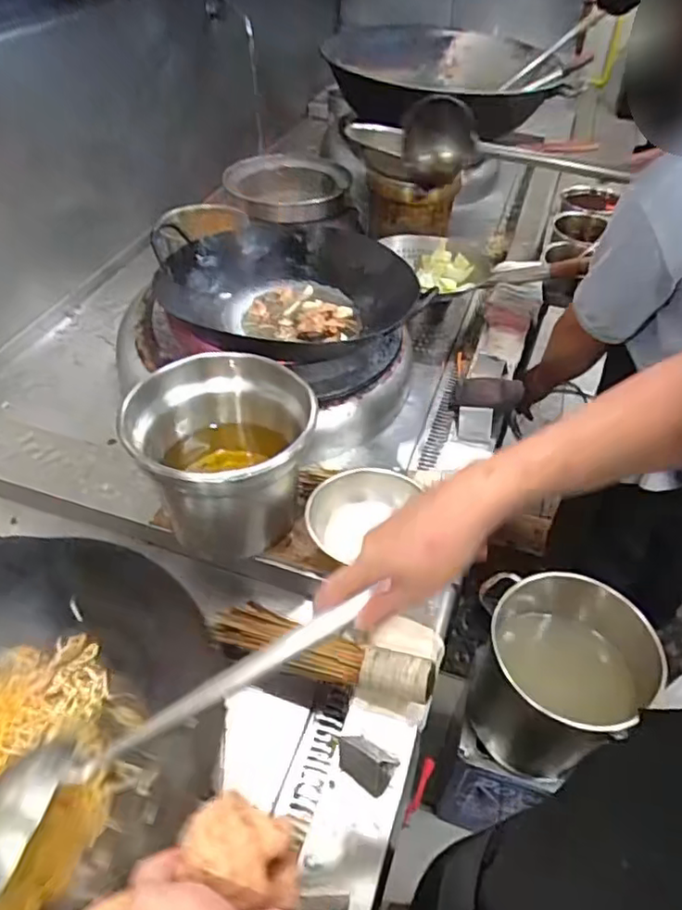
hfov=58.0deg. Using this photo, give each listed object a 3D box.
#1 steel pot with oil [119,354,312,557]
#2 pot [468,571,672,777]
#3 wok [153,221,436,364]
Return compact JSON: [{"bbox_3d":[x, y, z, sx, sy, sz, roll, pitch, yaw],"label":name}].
[{"bbox_3d":[-0.140,0.014,0.817,0.232,0.210,0.206,-22,49,-20],"label":"steel pot with oil"},{"bbox_3d":[0.360,0.363,1.038,0.277,0.257,0.278,0,45,0],"label":"pot"},{"bbox_3d":[-0.109,-0.293,1.083,0.388,0.100,0.359,0,45,0],"label":"wok"}]

